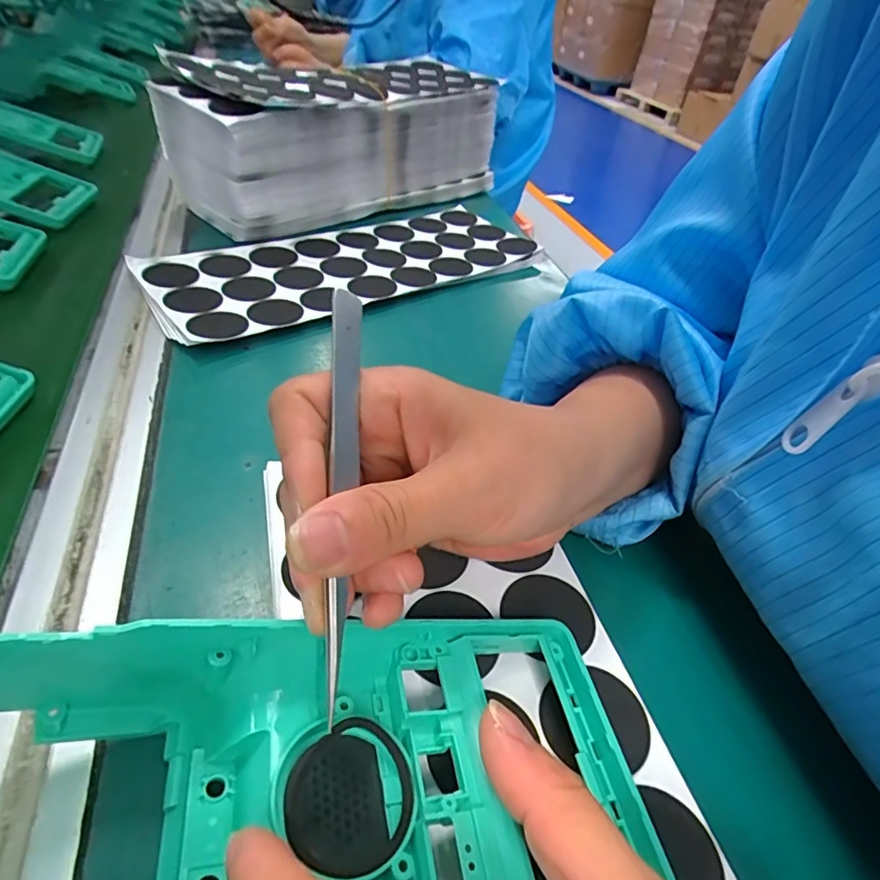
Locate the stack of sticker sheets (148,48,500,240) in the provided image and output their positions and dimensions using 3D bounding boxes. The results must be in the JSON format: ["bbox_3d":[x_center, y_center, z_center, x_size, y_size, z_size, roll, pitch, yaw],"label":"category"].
[{"bbox_3d":[-0.085,-0.280,0.503,0.124,0.100,0.311,33,46,25],"label":"stack of sticker sheets"}]

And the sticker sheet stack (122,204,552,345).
[{"bbox_3d":[-0.062,-0.143,0.417,0.303,0.008,0.143,-20,48,-30],"label":"sticker sheet stack"}]

